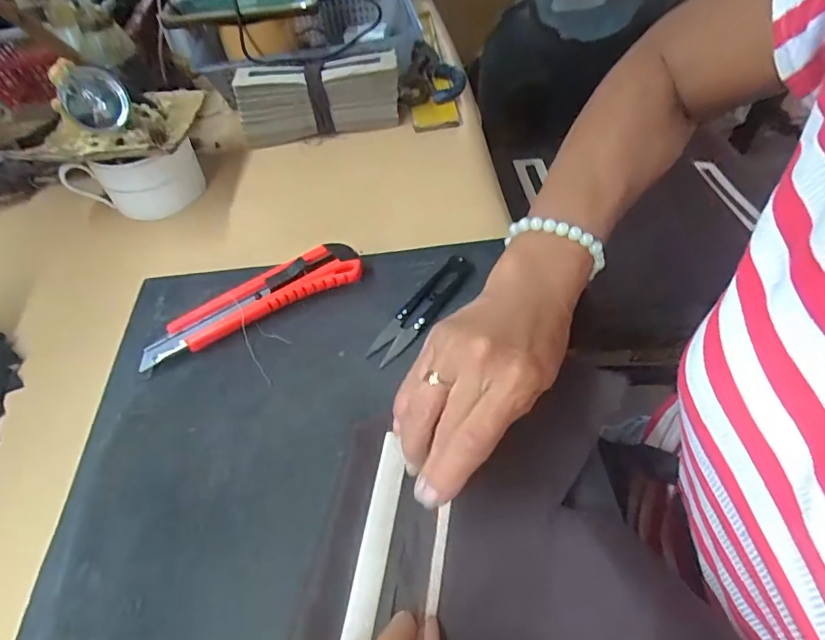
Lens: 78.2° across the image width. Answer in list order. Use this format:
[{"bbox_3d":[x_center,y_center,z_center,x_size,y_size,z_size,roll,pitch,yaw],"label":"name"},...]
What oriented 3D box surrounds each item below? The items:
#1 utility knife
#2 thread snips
[{"bbox_3d":[-0.109,-0.013,0.350,0.152,0.020,0.034,-24,54,-13],"label":"utility knife"},{"bbox_3d":[0.007,-0.010,0.345,0.025,0.009,0.099,30,60,26],"label":"thread snips"}]

